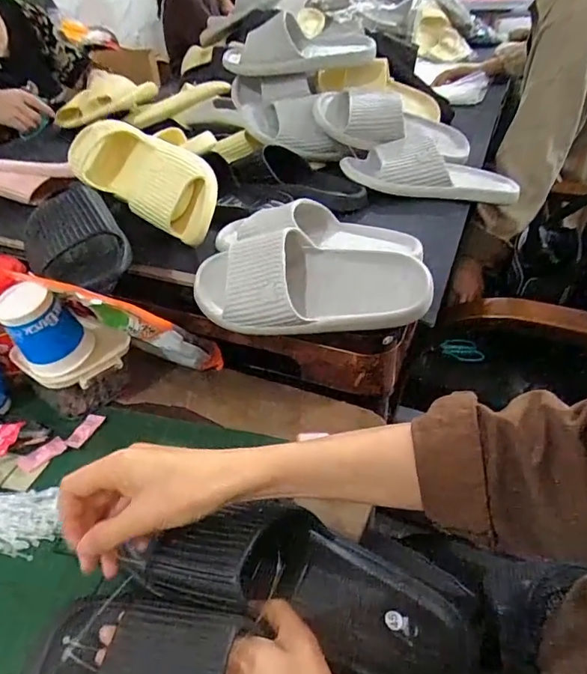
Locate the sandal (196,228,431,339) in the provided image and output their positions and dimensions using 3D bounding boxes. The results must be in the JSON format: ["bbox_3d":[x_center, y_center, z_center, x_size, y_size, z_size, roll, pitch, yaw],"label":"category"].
[{"bbox_3d":[0.013,-0.053,0.528,0.263,0.074,0.109,8,74,13],"label":"sandal"}]

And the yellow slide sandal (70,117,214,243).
[{"bbox_3d":[-0.207,-0.232,0.683,0.279,0.108,0.082,32,10,17],"label":"yellow slide sandal"}]

